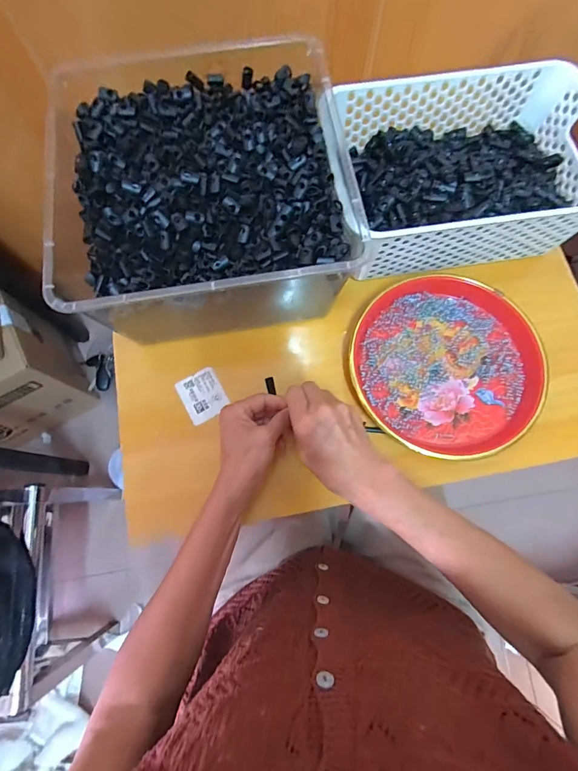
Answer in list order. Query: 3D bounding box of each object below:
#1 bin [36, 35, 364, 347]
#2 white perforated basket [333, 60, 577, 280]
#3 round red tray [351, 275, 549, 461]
[{"bbox_3d":[-0.090,-0.209,0.437,0.291,0.125,0.296,-9,76,-2],"label":"bin"},{"bbox_3d":[0.210,-0.260,0.470,0.283,0.090,0.204,-8,76,-1],"label":"white perforated basket"},{"bbox_3d":[0.184,-0.029,0.454,0.210,0.025,0.215,0,75,0],"label":"round red tray"}]

